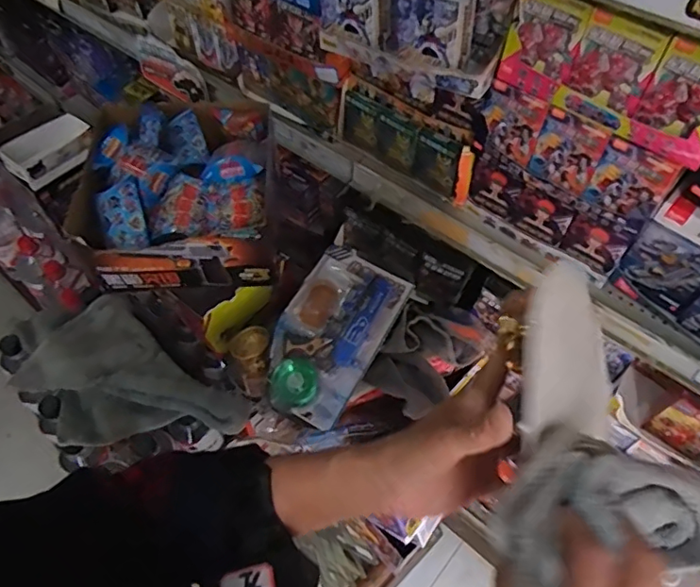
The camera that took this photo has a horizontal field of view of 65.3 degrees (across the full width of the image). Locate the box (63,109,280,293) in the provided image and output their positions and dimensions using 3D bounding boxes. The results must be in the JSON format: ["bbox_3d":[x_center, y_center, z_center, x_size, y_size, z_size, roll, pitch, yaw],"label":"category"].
[{"bbox_3d":[-0.220,-0.142,0.724,0.238,0.135,0.245,-4,56,-3],"label":"box"}]

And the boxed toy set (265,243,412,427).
[{"bbox_3d":[-0.025,0.048,0.705,0.130,0.033,0.224,30,72,11],"label":"boxed toy set"}]

